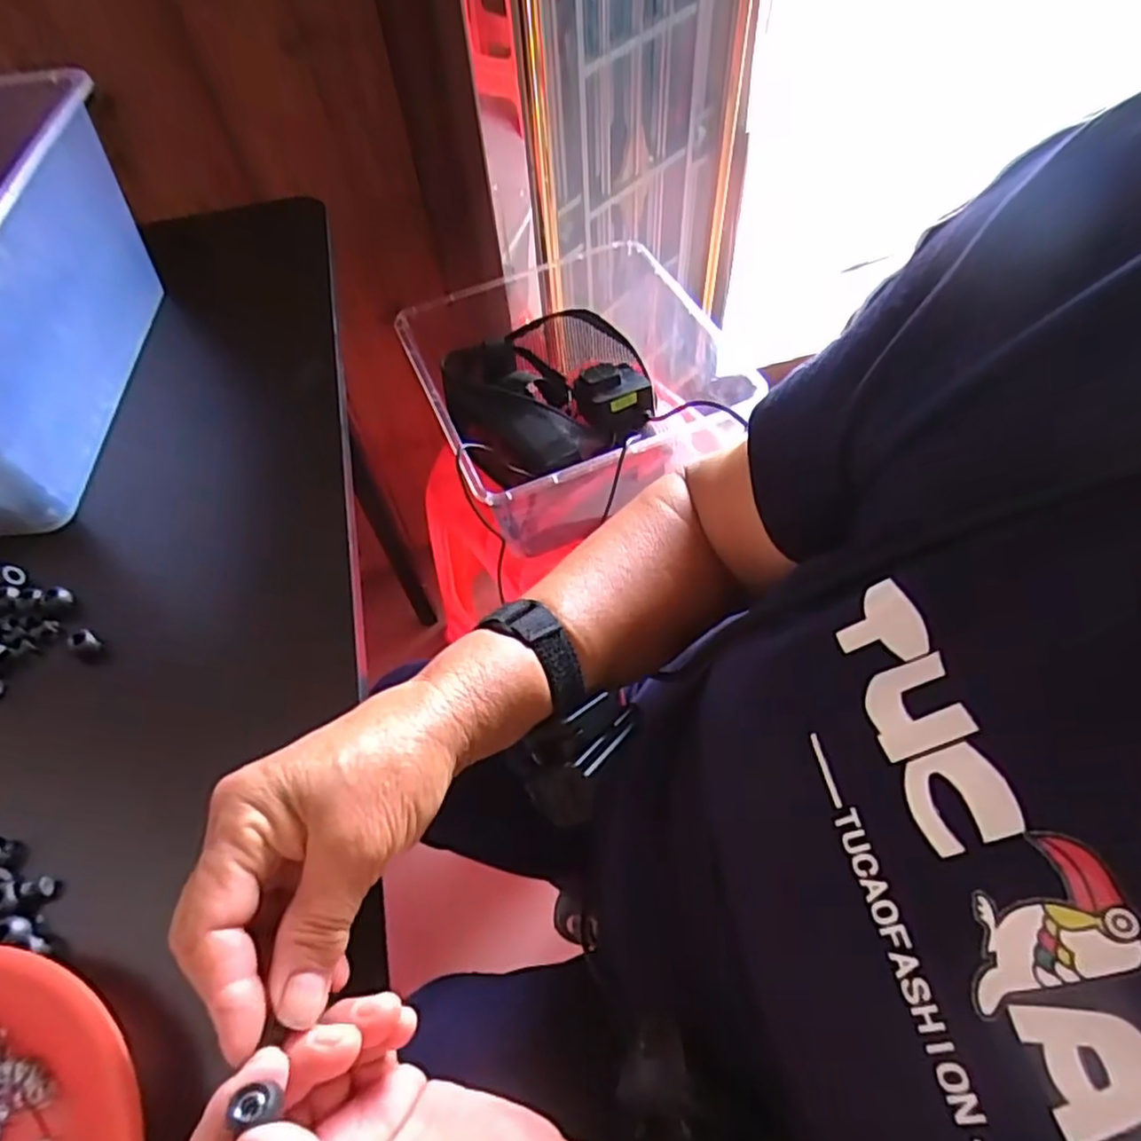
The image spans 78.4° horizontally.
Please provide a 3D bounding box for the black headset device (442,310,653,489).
[{"bbox_3d":[-0.018,-0.203,0.806,0.254,0.087,0.175,-33,61,-17],"label":"black headset device"}]

